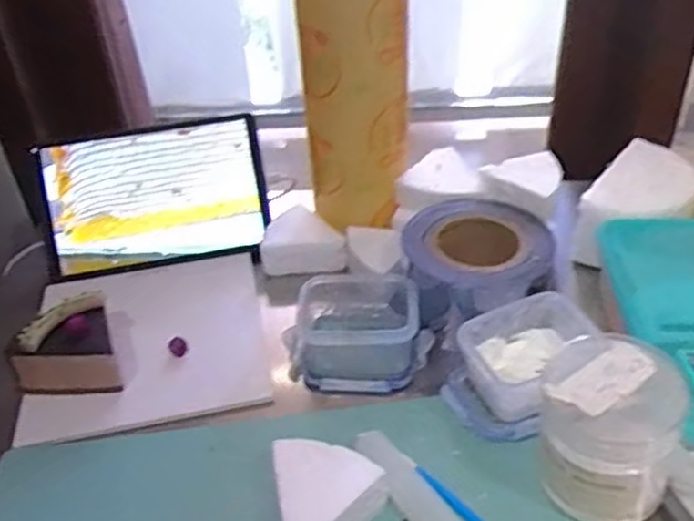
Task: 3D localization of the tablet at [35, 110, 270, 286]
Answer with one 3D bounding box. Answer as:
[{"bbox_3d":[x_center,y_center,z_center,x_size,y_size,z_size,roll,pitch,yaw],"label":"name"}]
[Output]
[{"bbox_3d":[-0.207,-0.068,0.744,0.234,0.146,0.016,-9,7,-7],"label":"tablet"}]

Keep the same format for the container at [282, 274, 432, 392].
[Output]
[{"bbox_3d":[0.009,0.064,0.619,0.126,0.056,0.099,-5,38,-2],"label":"container"}]

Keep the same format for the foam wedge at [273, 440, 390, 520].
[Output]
[{"bbox_3d":[-0.009,0.171,0.485,0.080,0.047,0.086,-9,38,-7],"label":"foam wedge"}]

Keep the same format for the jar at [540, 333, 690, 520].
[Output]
[{"bbox_3d":[0.182,0.120,0.481,0.086,0.112,0.084,-2,38,2],"label":"jar"}]

